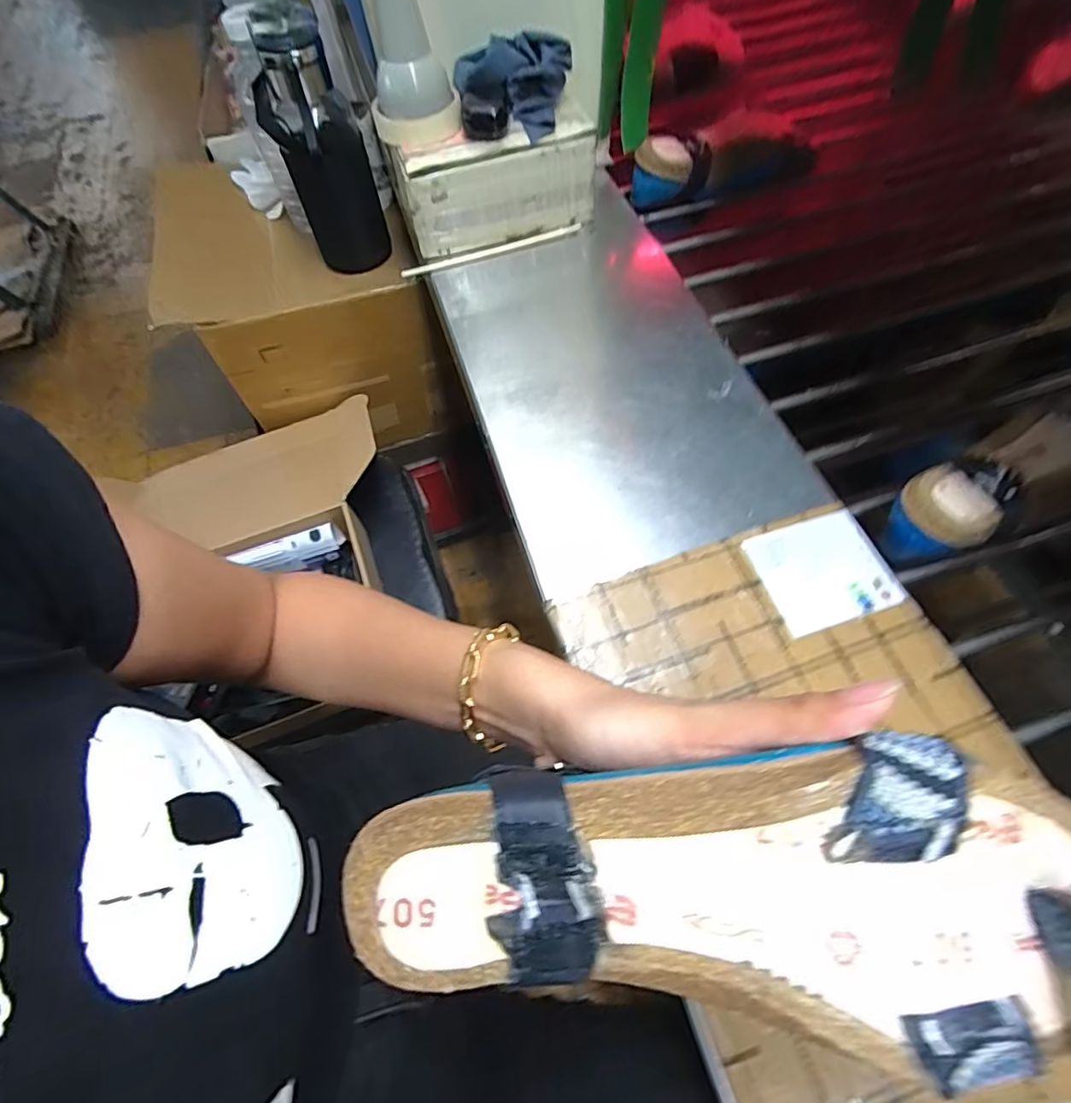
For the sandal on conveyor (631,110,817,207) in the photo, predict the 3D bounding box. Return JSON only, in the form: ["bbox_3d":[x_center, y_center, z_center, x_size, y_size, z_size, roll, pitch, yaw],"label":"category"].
[{"bbox_3d":[0.222,-0.459,0.664,0.229,0.067,0.064,-15,62,-6],"label":"sandal on conveyor"}]

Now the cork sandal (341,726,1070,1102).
[{"bbox_3d":[0.052,0.102,0.165,0.220,0.037,0.078,-4,61,9],"label":"cork sandal"}]

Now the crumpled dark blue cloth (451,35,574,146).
[{"bbox_3d":[-0.019,-0.439,0.528,0.107,0.056,0.081,-9,61,-2],"label":"crumpled dark blue cloth"}]

